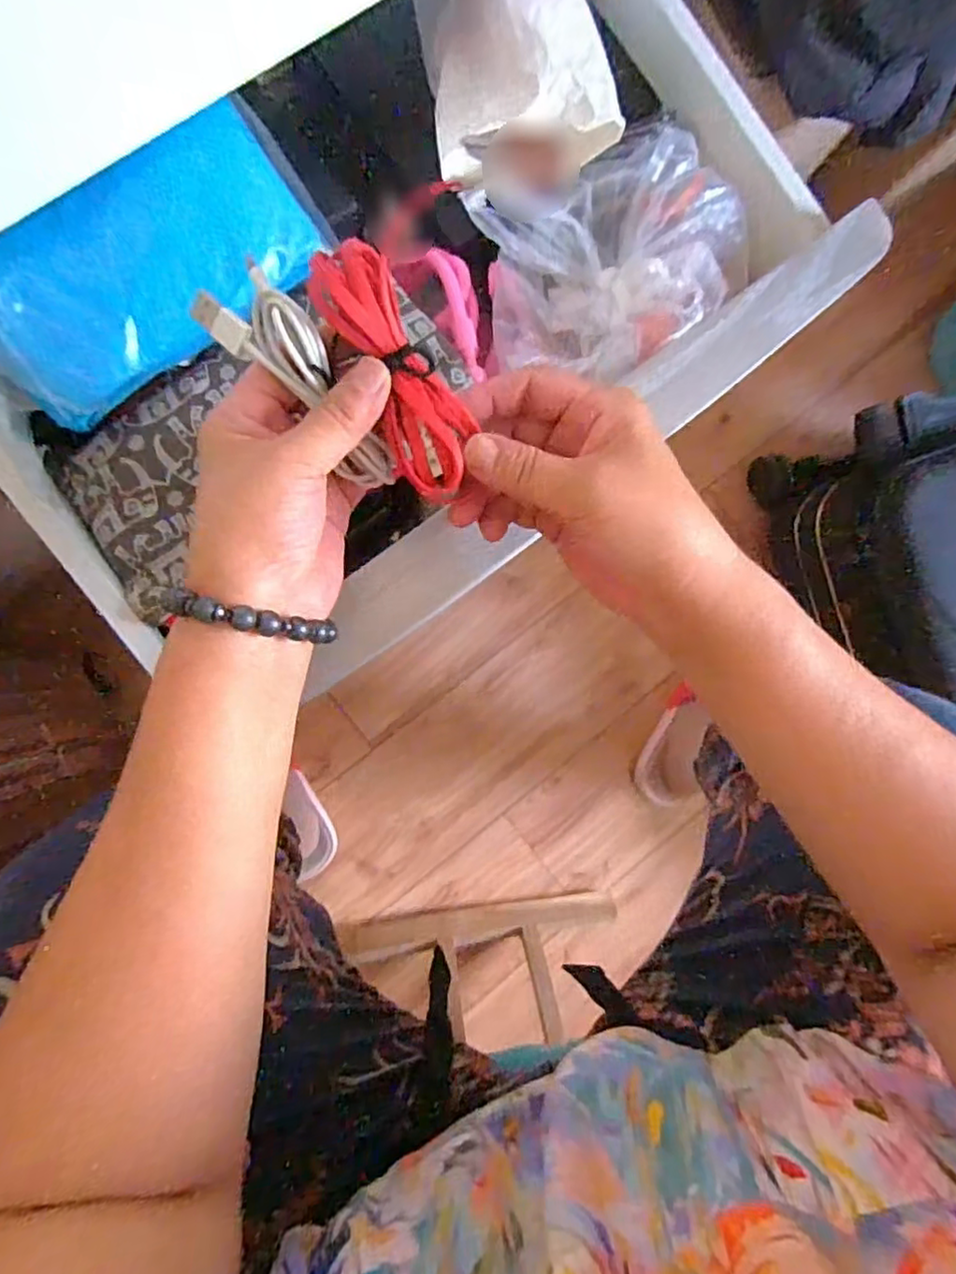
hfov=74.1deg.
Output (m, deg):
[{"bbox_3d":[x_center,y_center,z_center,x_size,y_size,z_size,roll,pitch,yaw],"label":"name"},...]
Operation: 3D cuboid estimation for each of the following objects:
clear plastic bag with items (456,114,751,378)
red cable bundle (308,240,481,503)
[{"bbox_3d":[0.088,-0.244,0.408,0.177,0.055,0.141,-28,91,-6],"label":"clear plastic bag with items"},{"bbox_3d":[-0.031,-0.106,0.255,0.035,0.017,0.098,-29,111,-6],"label":"red cable bundle"}]

